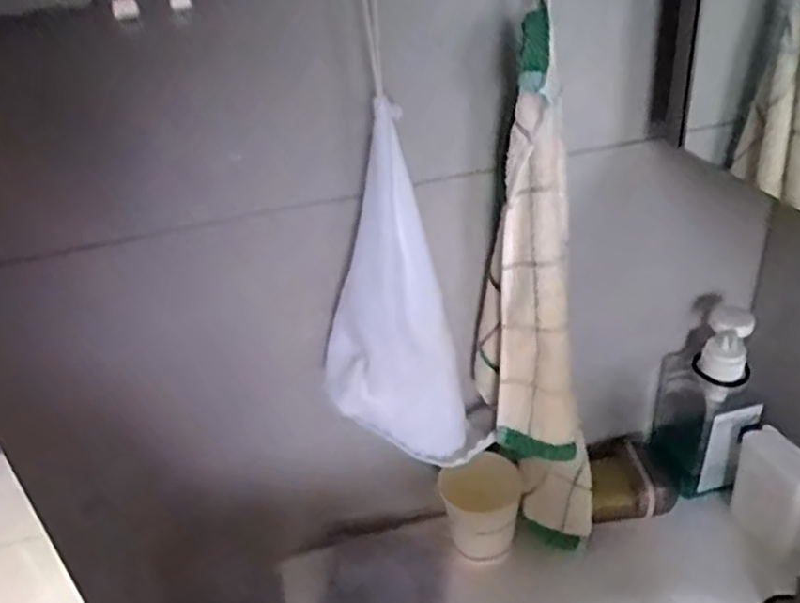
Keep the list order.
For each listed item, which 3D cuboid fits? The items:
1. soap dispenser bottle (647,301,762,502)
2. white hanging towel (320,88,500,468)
[{"bbox_3d":[0.282,0.091,0.645,0.067,0.182,0.077,-10,33,-6],"label":"soap dispenser bottle"},{"bbox_3d":[-0.002,0.007,0.498,0.107,0.255,0.068,-15,34,-15],"label":"white hanging towel"}]

